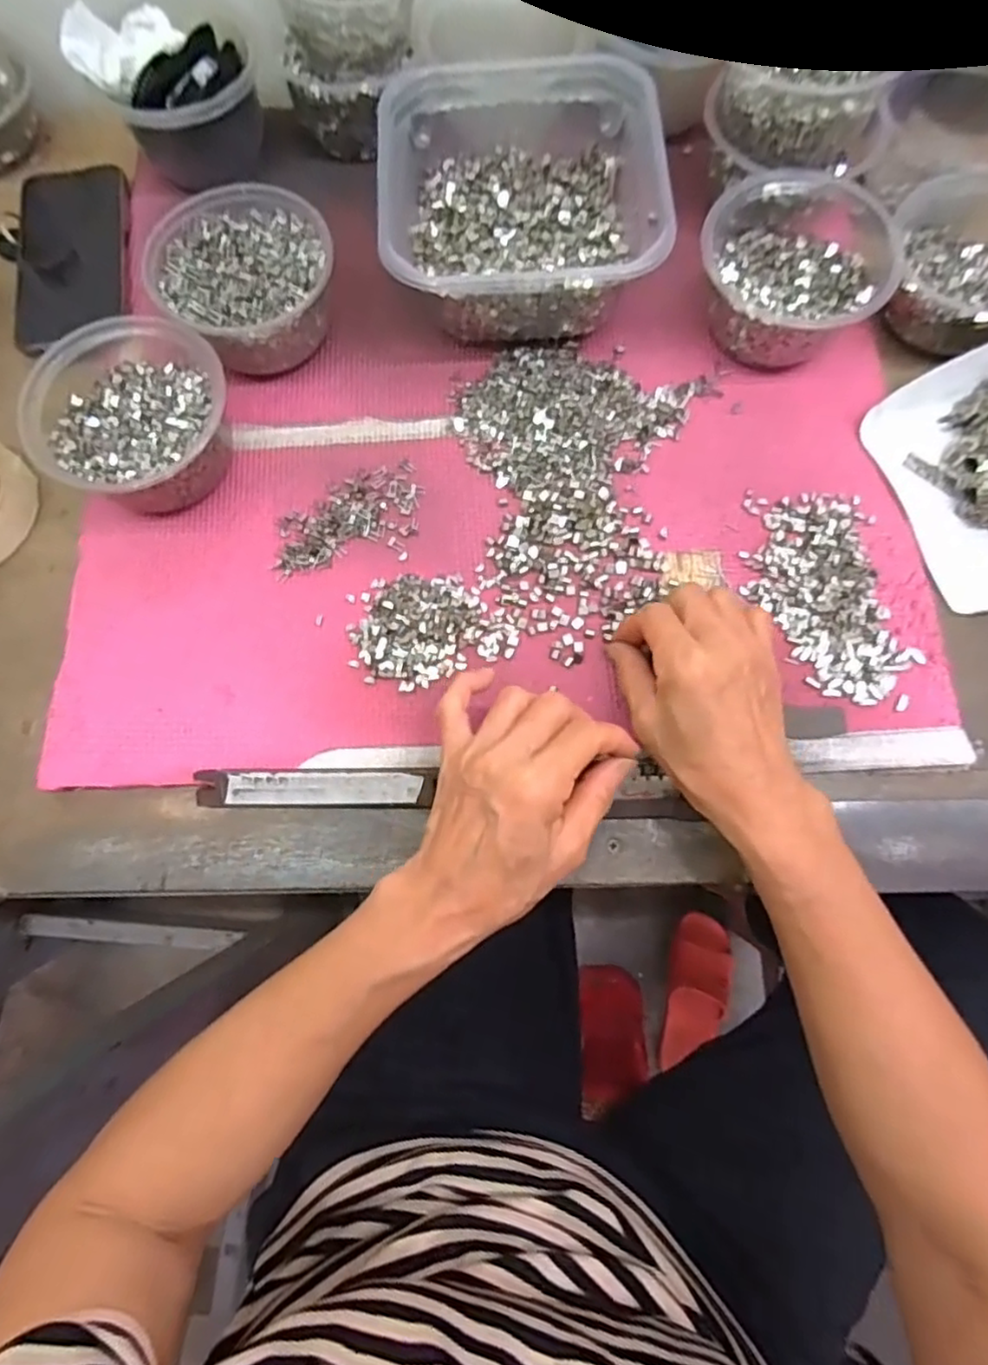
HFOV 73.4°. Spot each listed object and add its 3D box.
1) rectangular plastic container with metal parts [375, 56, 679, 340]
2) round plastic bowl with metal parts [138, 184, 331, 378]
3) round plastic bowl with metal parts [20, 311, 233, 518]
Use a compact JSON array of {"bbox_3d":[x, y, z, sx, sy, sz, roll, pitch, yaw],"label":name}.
[{"bbox_3d":[0.017,-0.312,0.436,0.170,0.073,0.170,-2,75,1],"label":"rectangular plastic container with metal parts"},{"bbox_3d":[-0.159,-0.261,0.438,0.109,0.058,0.113,0,75,2],"label":"round plastic bowl with metal parts"},{"bbox_3d":[-0.215,-0.158,0.410,0.113,0.058,0.112,0,75,2],"label":"round plastic bowl with metal parts"}]

